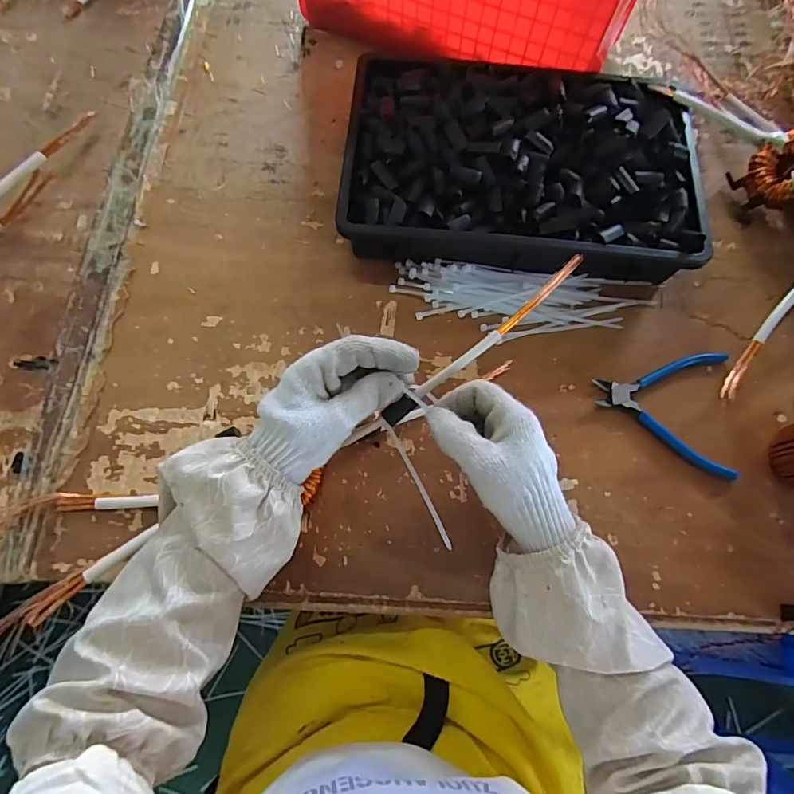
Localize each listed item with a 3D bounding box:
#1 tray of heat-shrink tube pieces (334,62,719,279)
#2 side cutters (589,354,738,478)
[{"bbox_3d":[0.129,-0.242,0.514,0.357,0.074,0.228,7,71,0],"label":"tray of heat-shrink tube pieces"},{"bbox_3d":[0.263,0.006,0.466,0.130,0.009,0.128,9,70,1],"label":"side cutters"}]

